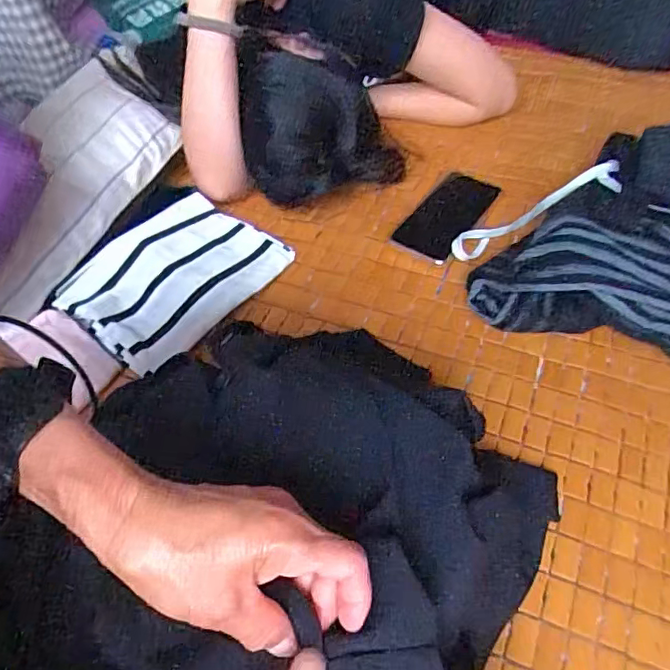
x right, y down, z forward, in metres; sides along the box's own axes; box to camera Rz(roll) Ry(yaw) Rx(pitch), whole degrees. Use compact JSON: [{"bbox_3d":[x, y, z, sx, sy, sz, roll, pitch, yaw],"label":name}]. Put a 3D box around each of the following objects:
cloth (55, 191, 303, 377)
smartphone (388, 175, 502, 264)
[{"bbox_3d":[-0.174,-0.066,0.629,0.154,0.043,0.222,29,58,23],"label":"cloth"},{"bbox_3d":[0.141,-0.150,0.702,0.080,0.014,0.167,18,52,30],"label":"smartphone"}]

